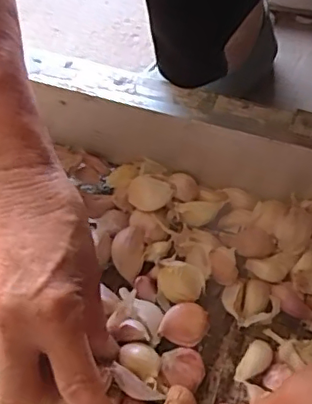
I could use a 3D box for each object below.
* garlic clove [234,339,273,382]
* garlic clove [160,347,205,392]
[{"bbox_3d":[0.060,0.099,0.348,0.016,0.010,0.030,32,66,18],"label":"garlic clove"},{"bbox_3d":[0.016,0.102,0.345,0.026,0.014,0.022,7,61,5],"label":"garlic clove"}]

